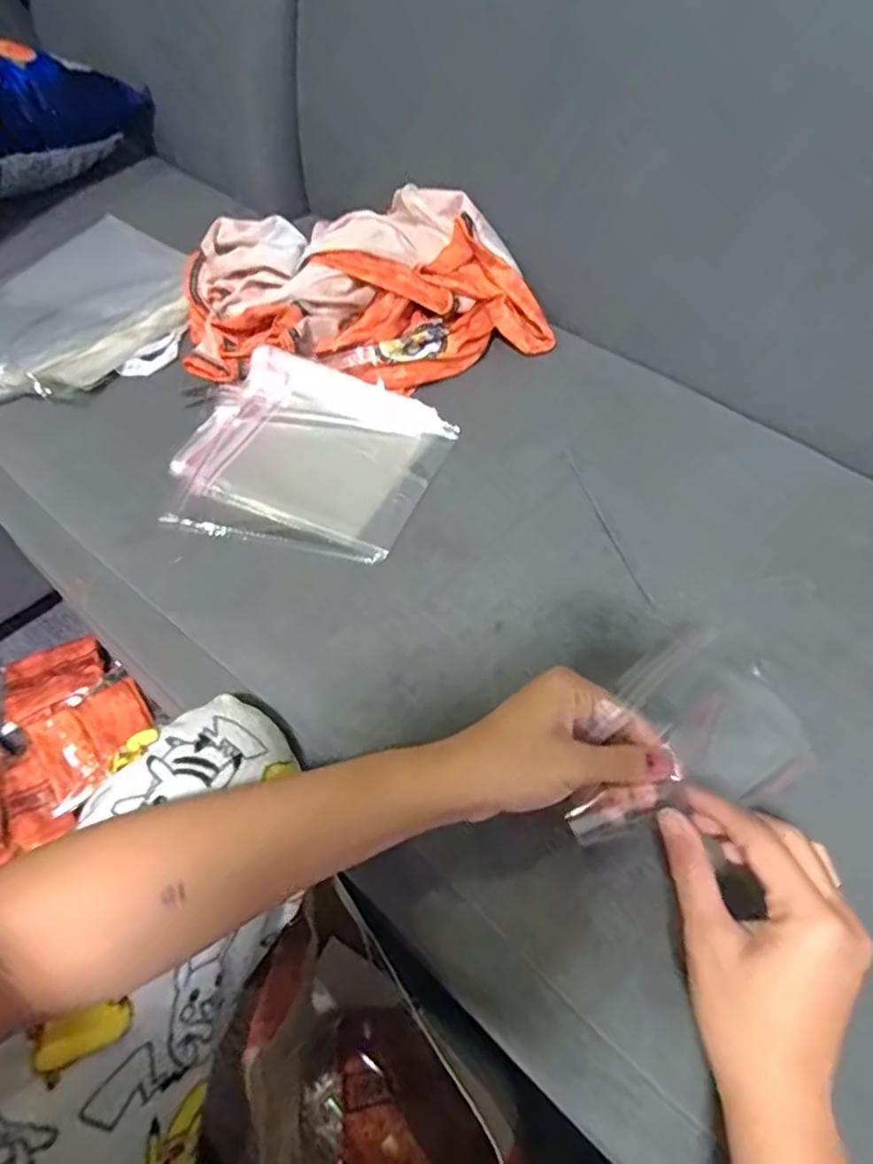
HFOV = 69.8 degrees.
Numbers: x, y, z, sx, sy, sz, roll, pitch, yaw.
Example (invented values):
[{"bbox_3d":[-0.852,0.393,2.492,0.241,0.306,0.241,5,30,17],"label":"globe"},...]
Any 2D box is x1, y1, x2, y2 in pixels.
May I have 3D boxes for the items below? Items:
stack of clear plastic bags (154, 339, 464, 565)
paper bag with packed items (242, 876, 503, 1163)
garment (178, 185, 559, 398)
[{"bbox_3d":[-0.104,-0.110,0.522,0.203,0.025,0.186,13,56,9],"label":"stack of clear plastic bags"},{"bbox_3d":[-0.054,0.409,0.484,0.123,0.237,0.265,-25,58,-17],"label":"paper bag with packed items"},{"bbox_3d":[-0.075,-0.293,0.620,0.360,0.071,0.239,-4,55,-3],"label":"garment"}]

